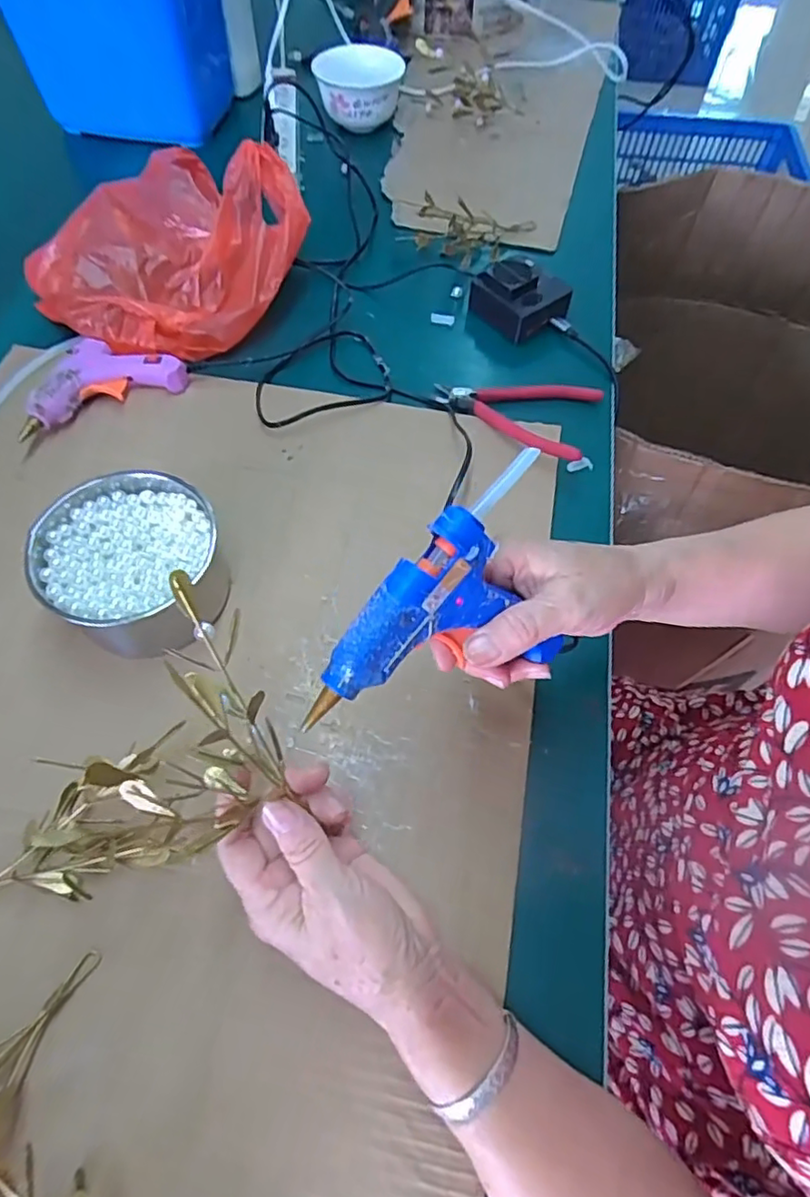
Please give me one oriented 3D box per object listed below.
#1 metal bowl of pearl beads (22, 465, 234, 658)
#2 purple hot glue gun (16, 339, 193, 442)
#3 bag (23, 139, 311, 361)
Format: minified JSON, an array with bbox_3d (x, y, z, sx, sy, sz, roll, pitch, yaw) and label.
[{"bbox_3d":[-0.191,-0.026,0.429,0.118,0.060,0.113,1,60,-2],"label":"metal bowl of pearl beads"},{"bbox_3d":[-0.258,-0.172,0.527,0.104,0.031,0.111,16,61,7],"label":"purple hot glue gun"},{"bbox_3d":[-0.227,-0.340,0.583,0.236,0.092,0.218,-40,69,-21],"label":"bag"}]

